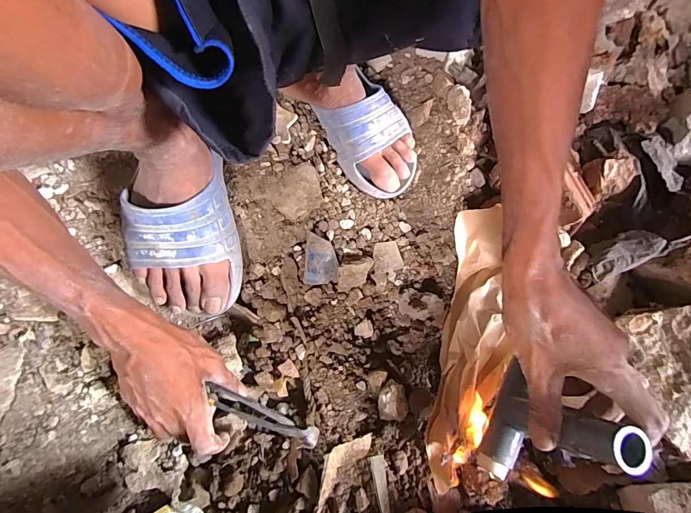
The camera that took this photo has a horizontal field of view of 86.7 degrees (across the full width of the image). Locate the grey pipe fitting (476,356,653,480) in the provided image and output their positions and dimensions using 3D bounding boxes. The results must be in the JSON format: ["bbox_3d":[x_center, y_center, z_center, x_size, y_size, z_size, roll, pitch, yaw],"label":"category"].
[{"bbox_3d":[0.172,0.142,0.307,0.026,0.137,0.097,26,66,-11],"label":"grey pipe fitting"}]

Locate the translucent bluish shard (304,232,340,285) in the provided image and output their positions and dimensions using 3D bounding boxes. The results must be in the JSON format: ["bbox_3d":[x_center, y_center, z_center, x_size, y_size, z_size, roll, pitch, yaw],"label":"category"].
[{"bbox_3d":[-0.030,0.004,0.469,0.044,0.009,0.062,5,87,-30],"label":"translucent bluish shard"}]

